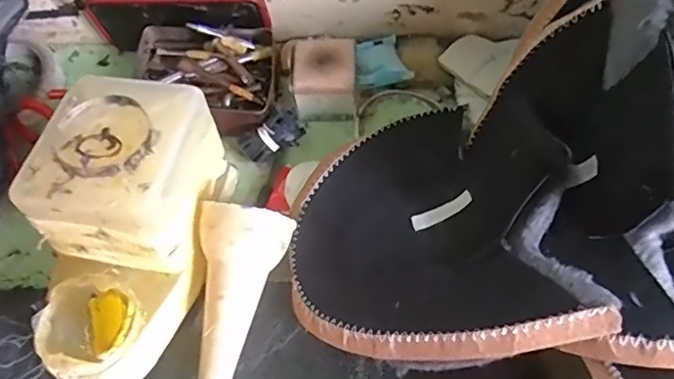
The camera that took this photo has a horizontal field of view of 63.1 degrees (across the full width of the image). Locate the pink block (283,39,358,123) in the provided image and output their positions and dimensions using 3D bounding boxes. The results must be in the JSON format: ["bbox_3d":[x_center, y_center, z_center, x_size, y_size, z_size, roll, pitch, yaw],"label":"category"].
[{"bbox_3d":[-0.014,-0.098,0.501,0.062,0.058,0.055,-3,68,1],"label":"pink block"}]

